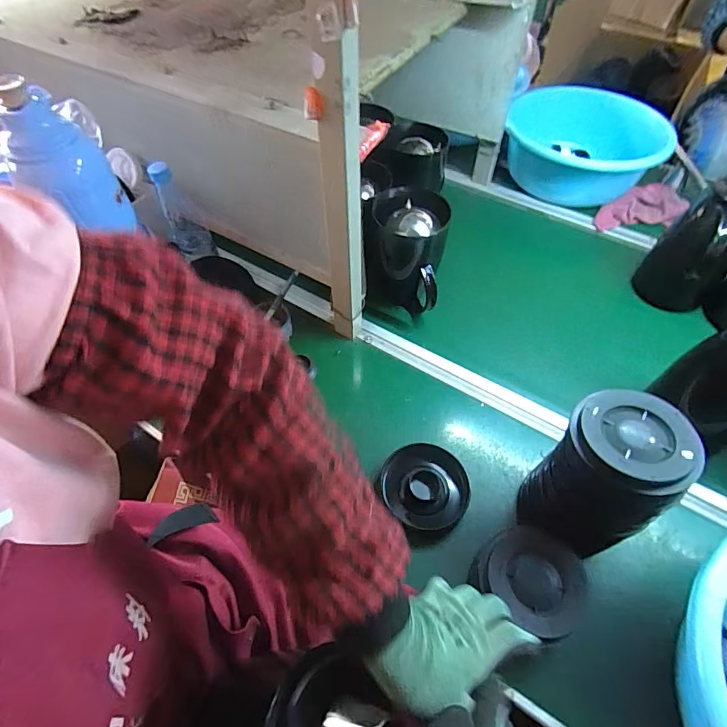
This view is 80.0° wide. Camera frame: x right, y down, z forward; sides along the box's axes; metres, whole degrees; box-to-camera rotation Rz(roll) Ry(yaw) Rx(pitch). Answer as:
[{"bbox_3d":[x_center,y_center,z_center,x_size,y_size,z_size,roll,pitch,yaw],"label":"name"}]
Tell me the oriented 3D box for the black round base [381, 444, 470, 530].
[{"bbox_3d":[0.086,0.174,0.610,0.118,0.025,0.114,0,52,0],"label":"black round base"}]

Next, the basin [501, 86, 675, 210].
[{"bbox_3d":[0.529,-0.535,1.056,0.358,0.139,0.356,0,52,0],"label":"basin"}]

